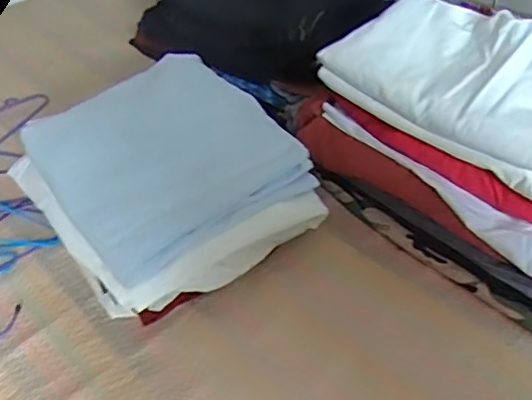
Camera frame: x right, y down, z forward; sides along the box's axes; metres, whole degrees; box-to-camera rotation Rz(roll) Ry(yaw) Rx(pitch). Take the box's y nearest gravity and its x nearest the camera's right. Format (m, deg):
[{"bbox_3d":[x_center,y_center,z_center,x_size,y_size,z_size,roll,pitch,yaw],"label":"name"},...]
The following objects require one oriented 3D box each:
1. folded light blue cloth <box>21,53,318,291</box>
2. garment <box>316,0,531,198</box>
[{"bbox_3d":[-0.124,-0.057,0.748,0.305,0.038,0.305,-32,69,-21],"label":"folded light blue cloth"},{"bbox_3d":[0.276,-0.156,0.734,0.353,0.098,0.199,34,54,31],"label":"garment"}]

